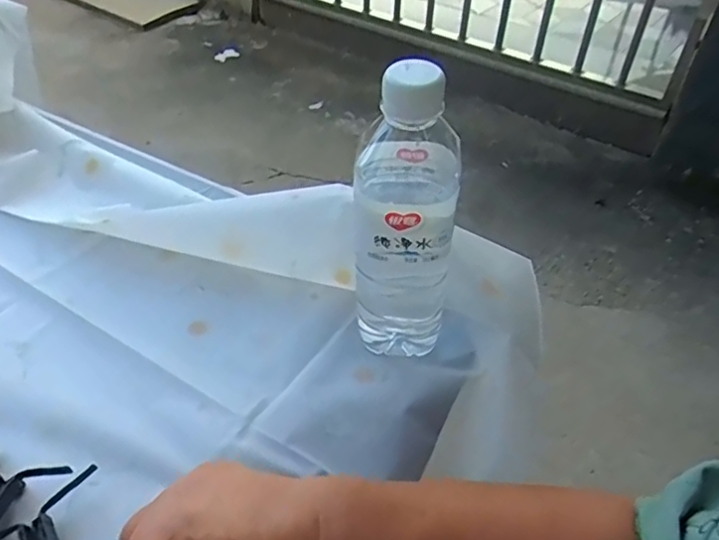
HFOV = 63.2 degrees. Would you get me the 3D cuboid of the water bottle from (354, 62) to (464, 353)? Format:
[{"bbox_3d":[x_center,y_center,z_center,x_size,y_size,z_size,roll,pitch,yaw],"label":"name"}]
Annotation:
[{"bbox_3d":[0.030,-0.029,0.371,0.059,0.207,0.064,7,46,7],"label":"water bottle"}]

